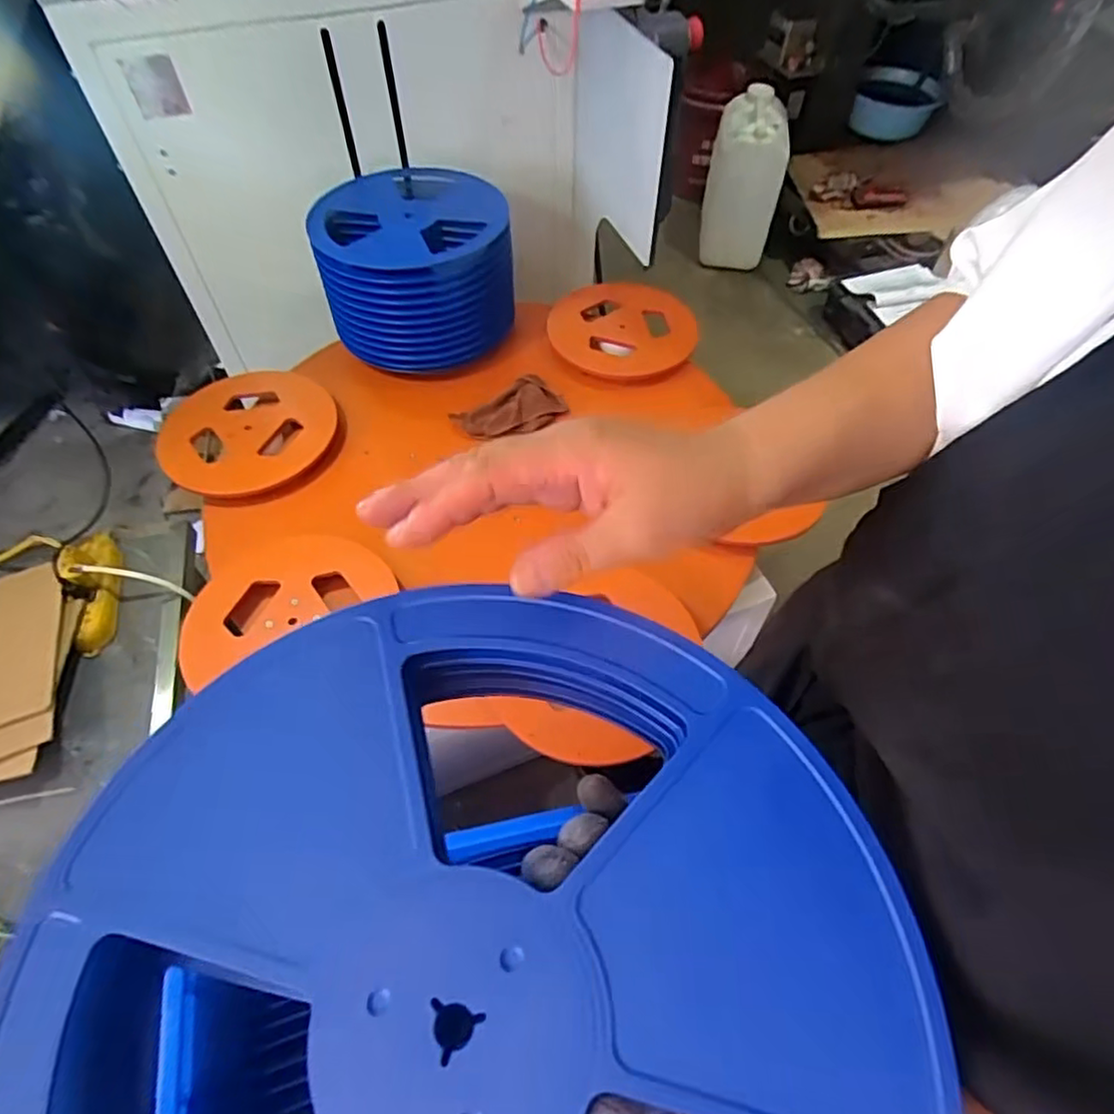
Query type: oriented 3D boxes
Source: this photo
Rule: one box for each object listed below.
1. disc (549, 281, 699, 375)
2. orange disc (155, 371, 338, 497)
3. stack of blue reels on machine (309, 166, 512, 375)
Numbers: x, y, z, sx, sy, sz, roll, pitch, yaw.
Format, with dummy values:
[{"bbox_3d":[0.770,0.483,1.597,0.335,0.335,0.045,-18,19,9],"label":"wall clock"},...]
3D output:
[{"bbox_3d":[0.118,-0.425,1.211,0.264,0.030,0.237,19,57,11],"label":"disc"},{"bbox_3d":[-0.510,-0.205,1.075,0.239,0.034,0.265,20,53,1],"label":"orange disc"},{"bbox_3d":[-0.242,-0.507,1.168,0.315,0.196,0.282,-6,56,-6],"label":"stack of blue reels on machine"}]

